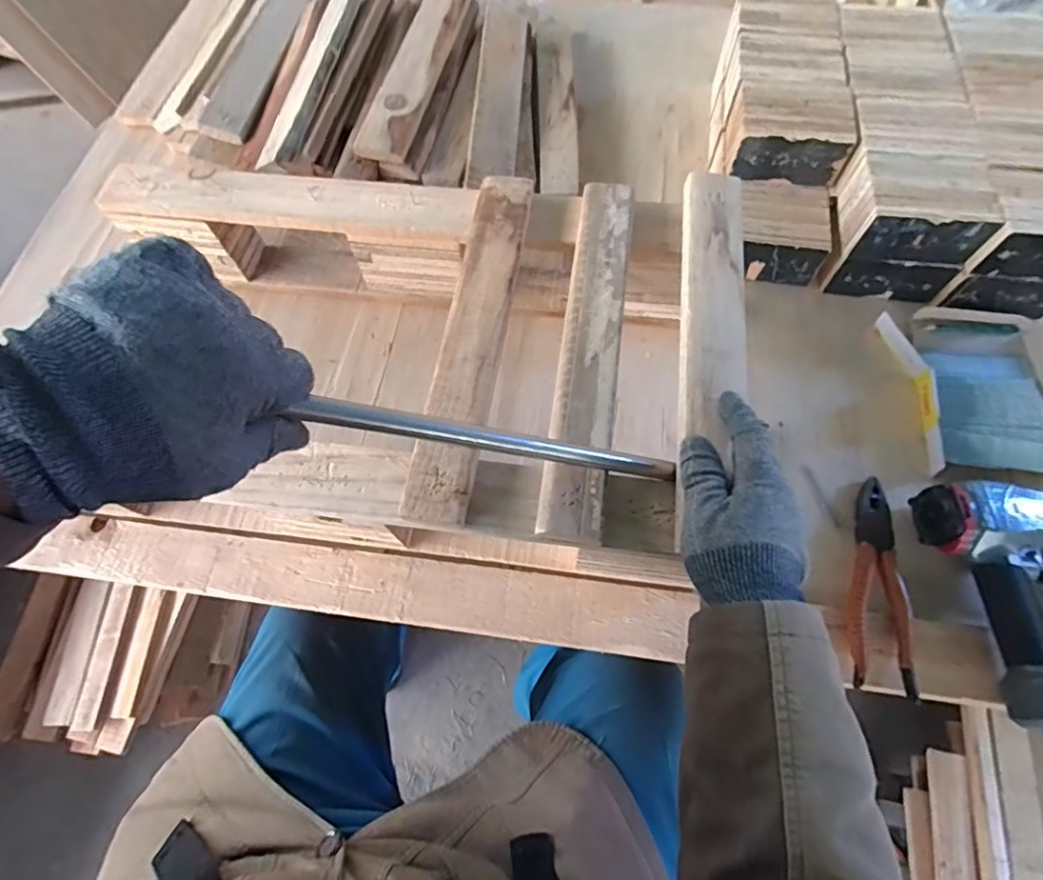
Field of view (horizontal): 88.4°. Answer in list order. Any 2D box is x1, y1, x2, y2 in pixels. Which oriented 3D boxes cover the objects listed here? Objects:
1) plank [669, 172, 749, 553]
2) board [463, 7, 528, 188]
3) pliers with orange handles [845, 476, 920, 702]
[{"bbox_3d":[0.158,-0.093,0.450,0.053,0.028,0.323,8,69,5],"label":"plank"},{"bbox_3d":[-0.028,-0.463,0.710,0.059,0.018,0.346,2,66,3],"label":"board"},{"bbox_3d":[0.318,0.121,0.474,0.048,0.019,0.186,15,68,8],"label":"pliers with orange handles"}]

